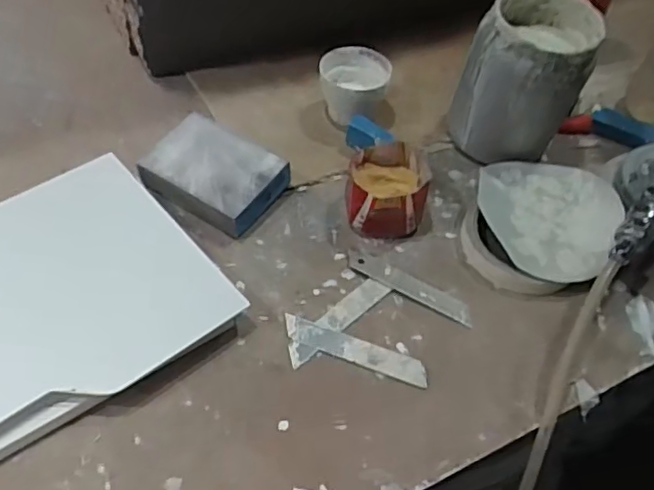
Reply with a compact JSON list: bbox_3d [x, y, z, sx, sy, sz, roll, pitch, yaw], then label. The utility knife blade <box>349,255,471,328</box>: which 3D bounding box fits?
[{"bbox_3d":[0.060,0.030,0.449,0.096,0.004,0.017,26,55,15],"label":"utility knife blade"}]

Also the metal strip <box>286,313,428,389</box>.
[{"bbox_3d":[0.019,0.070,0.416,0.100,0.004,0.018,19,53,10],"label":"metal strip"}]

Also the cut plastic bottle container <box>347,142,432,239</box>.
[{"bbox_3d":[0.046,-0.043,0.479,0.061,0.043,0.065,7,52,1],"label":"cut plastic bottle container"}]

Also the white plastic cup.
[{"bbox_3d":[0.023,-0.135,0.544,0.058,0.044,0.064,7,52,1],"label":"white plastic cup"}]

